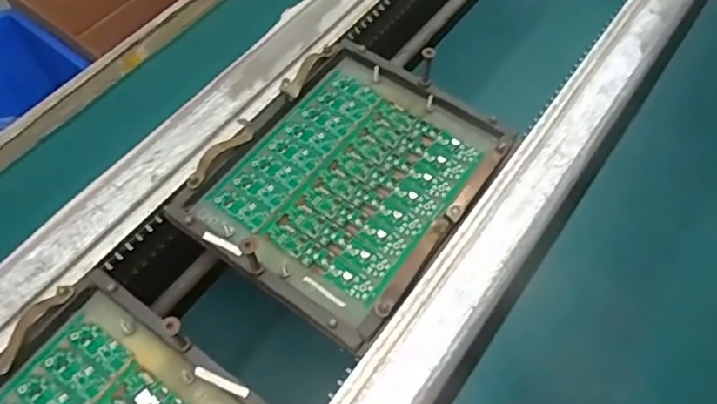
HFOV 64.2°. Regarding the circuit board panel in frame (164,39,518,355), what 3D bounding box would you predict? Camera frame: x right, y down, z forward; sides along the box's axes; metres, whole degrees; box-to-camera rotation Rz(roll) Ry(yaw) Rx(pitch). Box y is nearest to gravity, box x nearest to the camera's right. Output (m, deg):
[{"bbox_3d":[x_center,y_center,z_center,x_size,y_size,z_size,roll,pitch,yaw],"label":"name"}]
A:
[{"bbox_3d":[-0.005,-0.024,0.434,0.174,0.031,0.219,32,64,19],"label":"circuit board panel in frame"}]

